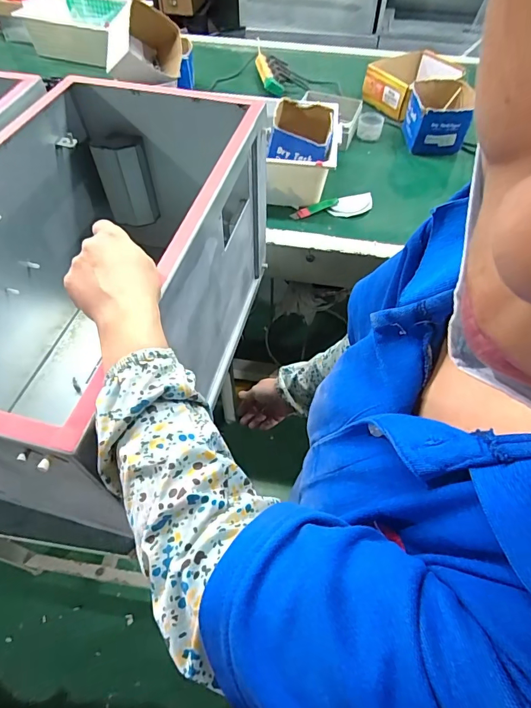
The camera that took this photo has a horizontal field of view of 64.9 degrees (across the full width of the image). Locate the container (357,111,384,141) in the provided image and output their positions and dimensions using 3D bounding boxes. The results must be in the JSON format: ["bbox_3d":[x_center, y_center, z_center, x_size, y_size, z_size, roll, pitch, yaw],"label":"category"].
[{"bbox_3d":[0.286,-0.618,1.134,0.068,0.058,0.073,11,55,7],"label":"container"}]

